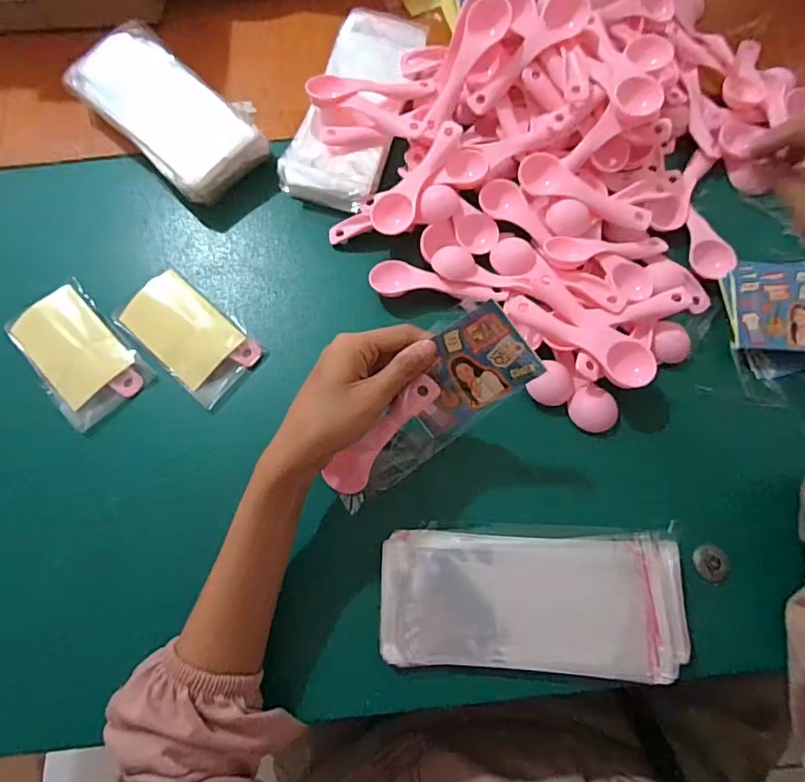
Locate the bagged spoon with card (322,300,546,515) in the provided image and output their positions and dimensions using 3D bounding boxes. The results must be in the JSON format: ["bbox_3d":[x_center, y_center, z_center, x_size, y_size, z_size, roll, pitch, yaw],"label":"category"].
[{"bbox_3d":[0.008,0.015,0.339,0.066,0.011,0.173,42,115,-15],"label":"bagged spoon with card"}]

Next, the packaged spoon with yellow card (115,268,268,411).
[{"bbox_3d":[-0.175,-0.046,0.414,0.112,0.016,0.065,40,78,11],"label":"packaged spoon with yellow card"}]

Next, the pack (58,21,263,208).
[{"bbox_3d":[-0.211,-0.254,0.463,0.188,0.045,0.098,42,79,12],"label":"pack"}]

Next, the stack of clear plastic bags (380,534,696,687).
[{"bbox_3d":[0.085,0.141,0.337,0.194,0.020,0.085,1,74,1],"label":"stack of clear plastic bags"}]

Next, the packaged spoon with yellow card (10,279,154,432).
[{"bbox_3d":[-0.263,-0.031,0.408,0.068,0.017,0.114,-41,77,-10],"label":"packaged spoon with yellow card"}]

